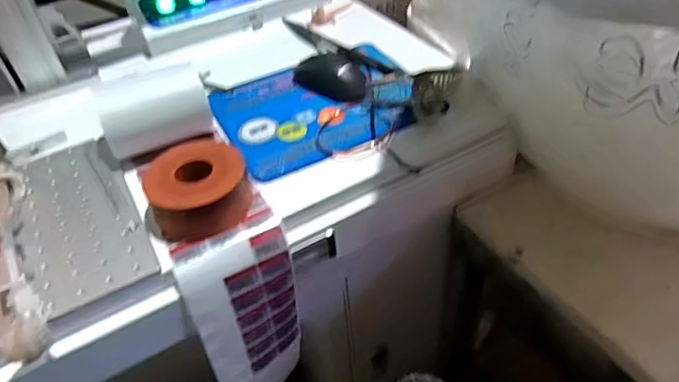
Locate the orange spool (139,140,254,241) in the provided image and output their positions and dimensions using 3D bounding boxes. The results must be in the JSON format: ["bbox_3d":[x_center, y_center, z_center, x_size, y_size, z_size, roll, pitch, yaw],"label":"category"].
[{"bbox_3d":[-0.140,-0.005,0.504,0.094,0.048,0.085,-13,44,-8],"label":"orange spool"}]

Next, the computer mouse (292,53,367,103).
[{"bbox_3d":[-0.011,-0.149,0.655,0.059,0.030,0.107,-32,49,-25],"label":"computer mouse"}]

